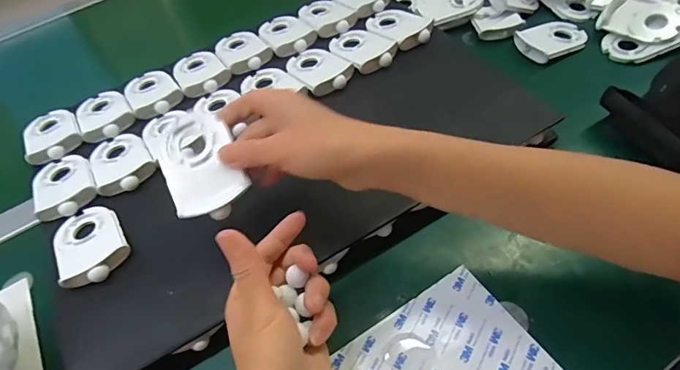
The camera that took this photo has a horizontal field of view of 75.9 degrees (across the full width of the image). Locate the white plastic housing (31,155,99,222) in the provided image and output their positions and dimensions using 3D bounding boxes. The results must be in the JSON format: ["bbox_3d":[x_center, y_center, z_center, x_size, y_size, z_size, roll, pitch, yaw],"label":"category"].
[{"bbox_3d":[-0.281,-0.003,0.441,0.057,0.021,0.091,-32,54,-15],"label":"white plastic housing"}]

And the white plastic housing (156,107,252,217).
[{"bbox_3d":[-0.110,-0.016,0.345,0.057,0.018,0.081,-26,75,-2],"label":"white plastic housing"}]

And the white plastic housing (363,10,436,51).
[{"bbox_3d":[0.071,-0.193,0.528,0.057,0.021,0.085,-34,55,-17],"label":"white plastic housing"}]

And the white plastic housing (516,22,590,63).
[{"bbox_3d":[0.263,-0.179,0.533,0.080,0.014,0.056,-23,52,-8],"label":"white plastic housing"}]

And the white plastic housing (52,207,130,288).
[{"bbox_3d":[-0.226,0.050,0.391,0.057,0.014,0.087,-34,54,-16],"label":"white plastic housing"}]

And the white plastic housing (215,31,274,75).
[{"bbox_3d":[-0.122,-0.169,0.541,0.056,0.018,0.085,-29,53,-13],"label":"white plastic housing"}]

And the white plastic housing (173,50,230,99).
[{"bbox_3d":[-0.171,-0.140,0.527,0.058,0.019,0.087,-29,53,-13],"label":"white plastic housing"}]

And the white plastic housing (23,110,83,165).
[{"bbox_3d":[-0.326,-0.059,0.491,0.057,0.017,0.086,-31,54,-14],"label":"white plastic housing"}]

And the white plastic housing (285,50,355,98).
[{"bbox_3d":[-0.025,-0.134,0.499,0.058,0.018,0.085,-35,55,-17],"label":"white plastic housing"}]

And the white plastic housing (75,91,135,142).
[{"bbox_3d":[-0.274,-0.084,0.502,0.058,0.019,0.089,-30,54,-14],"label":"white plastic housing"}]

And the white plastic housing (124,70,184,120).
[{"bbox_3d":[-0.222,-0.111,0.514,0.057,0.016,0.084,-31,54,-14],"label":"white plastic housing"}]

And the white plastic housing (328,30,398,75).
[{"bbox_3d":[0.026,-0.162,0.511,0.057,0.020,0.089,-38,56,-19],"label":"white plastic housing"}]

